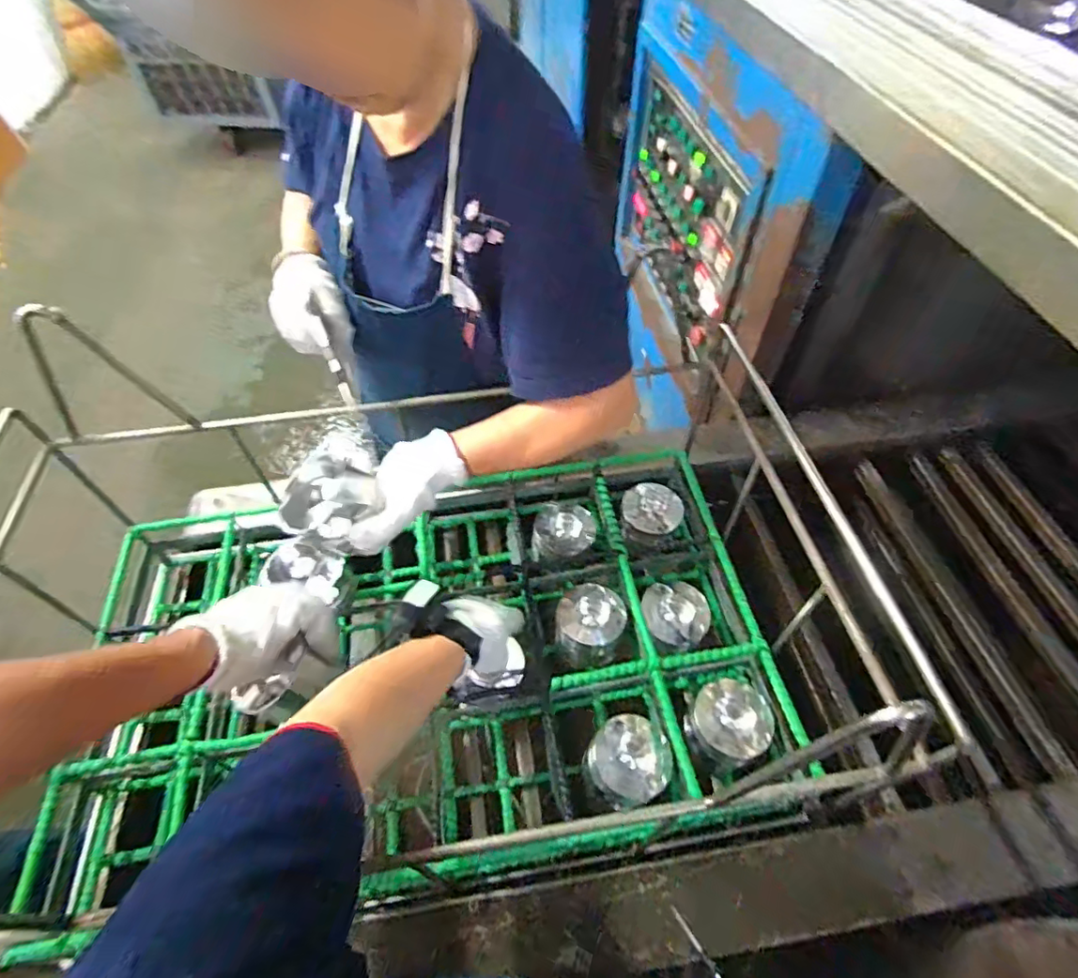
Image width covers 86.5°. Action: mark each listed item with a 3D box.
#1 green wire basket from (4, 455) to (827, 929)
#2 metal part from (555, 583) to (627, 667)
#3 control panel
[{"bbox_3d":[-0.139,0.215,0.744,0.815,0.132,0.489,-4,53,-2],"label":"green wire basket"},{"bbox_3d":[0.065,0.183,0.753,0.088,0.073,0.090,21,56,16],"label":"metal part"},{"bbox_3d":[0.274,-0.531,1.121,0.035,0.340,0.572,-8,53,-6],"label":"control panel"}]

